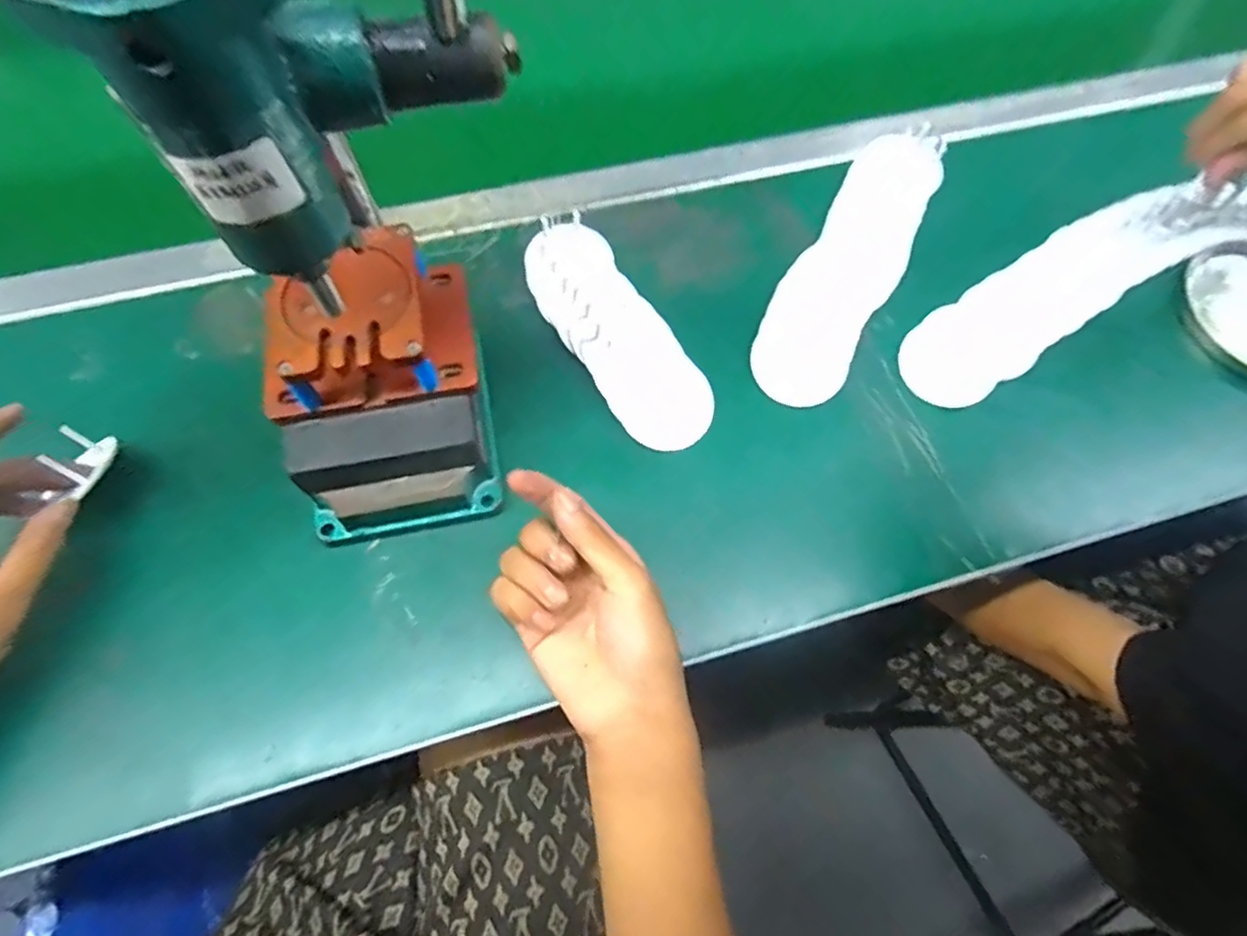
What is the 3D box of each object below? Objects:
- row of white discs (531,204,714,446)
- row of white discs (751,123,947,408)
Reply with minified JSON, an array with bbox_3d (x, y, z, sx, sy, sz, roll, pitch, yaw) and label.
[{"bbox_3d":[-0.009,-0.101,0.436,0.063,0.029,0.194,-29,68,-15],"label":"row of white discs"},{"bbox_3d":[0.173,-0.160,0.473,0.069,0.018,0.268,28,67,11],"label":"row of white discs"}]

